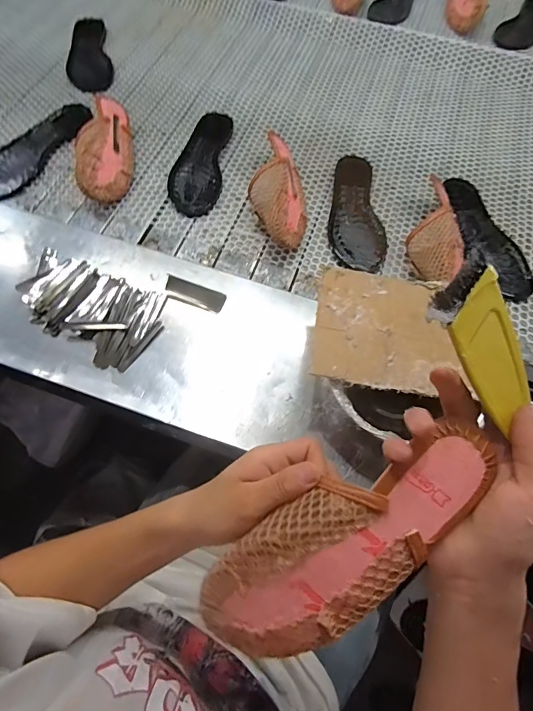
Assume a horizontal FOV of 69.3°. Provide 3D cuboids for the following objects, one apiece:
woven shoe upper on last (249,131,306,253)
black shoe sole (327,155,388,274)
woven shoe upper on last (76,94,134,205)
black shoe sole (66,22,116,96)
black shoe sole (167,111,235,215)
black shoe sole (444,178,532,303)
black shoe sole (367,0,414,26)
[{"bbox_3d":[0.020,-0.272,0.657,0.089,0.072,0.209,-8,66,-5],"label":"woven shoe upper on last"},{"bbox_3d":[0.157,-0.253,0.677,0.092,0.029,0.239,1,65,-1],"label":"black shoe sole"},{"bbox_3d":[-0.284,-0.372,0.688,0.073,0.066,0.223,-4,66,-4],"label":"woven shoe upper on last"},{"bbox_3d":[-0.388,-0.655,0.835,0.091,0.023,0.239,-12,66,-8],"label":"black shoe sole"},{"bbox_3d":[-0.124,-0.366,0.726,0.091,0.013,0.260,5,65,1],"label":"black shoe sole"},{"bbox_3d":[0.359,-0.201,0.648,0.088,0.013,0.251,-15,67,-9],"label":"black shoe sole"},{"bbox_3d":[0.334,-0.912,0.991,0.091,0.018,0.274,26,66,9],"label":"black shoe sole"}]

